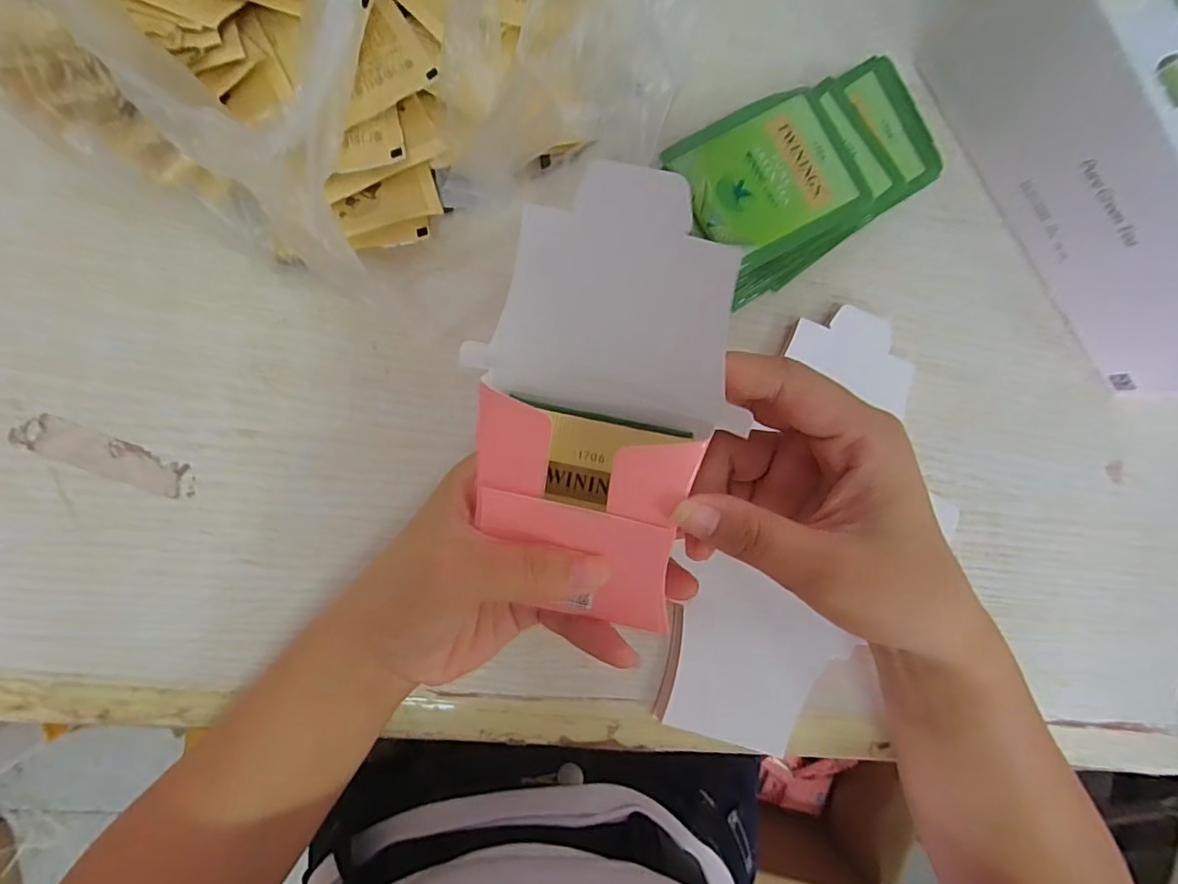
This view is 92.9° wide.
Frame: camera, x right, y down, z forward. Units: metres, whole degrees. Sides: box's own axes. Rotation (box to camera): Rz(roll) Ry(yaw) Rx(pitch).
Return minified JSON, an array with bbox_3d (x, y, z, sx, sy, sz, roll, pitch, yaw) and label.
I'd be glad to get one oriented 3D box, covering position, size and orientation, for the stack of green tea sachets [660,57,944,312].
[{"bbox_3d":[0.107,-0.127,0.266,0.144,0.034,0.076,-27,93,-6],"label":"stack of green tea sachets"}]

